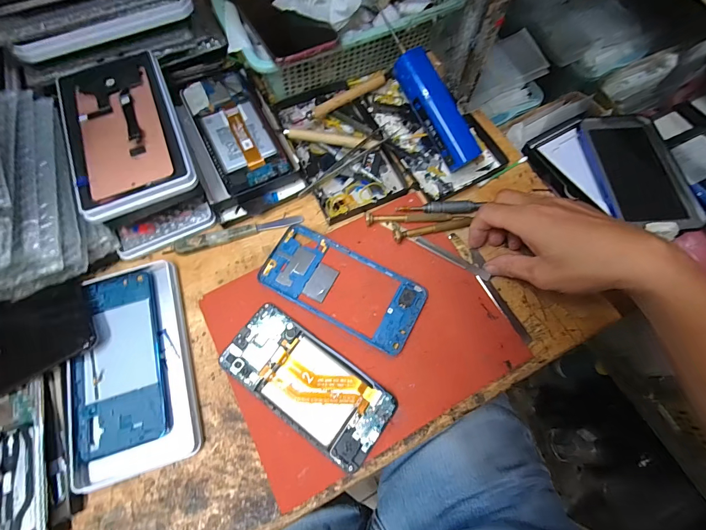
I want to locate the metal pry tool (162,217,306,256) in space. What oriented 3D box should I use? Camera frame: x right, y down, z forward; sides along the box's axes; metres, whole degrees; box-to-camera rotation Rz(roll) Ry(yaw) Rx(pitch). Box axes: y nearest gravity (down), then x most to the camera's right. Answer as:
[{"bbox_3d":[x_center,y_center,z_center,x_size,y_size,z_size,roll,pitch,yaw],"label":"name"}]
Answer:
[{"bbox_3d":[-0.123,-0.034,0.362,0.139,0.013,0.018,-18,73,-7],"label":"metal pry tool"}]

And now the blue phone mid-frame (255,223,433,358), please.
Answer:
[{"bbox_3d":[-0.011,0.020,0.341,0.158,0.007,0.073,28,73,8],"label":"blue phone mid-frame"}]

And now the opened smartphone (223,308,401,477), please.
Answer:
[{"bbox_3d":[-0.041,0.104,0.305,0.154,0.014,0.067,35,74,10],"label":"opened smartphone"}]

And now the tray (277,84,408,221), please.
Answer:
[{"bbox_3d":[-0.017,-0.139,0.398,0.100,0.025,0.168,-25,74,-10],"label":"tray"}]

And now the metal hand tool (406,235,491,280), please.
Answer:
[{"bbox_3d":[0.099,-0.009,0.352,0.088,0.004,0.009,29,73,8],"label":"metal hand tool"}]

